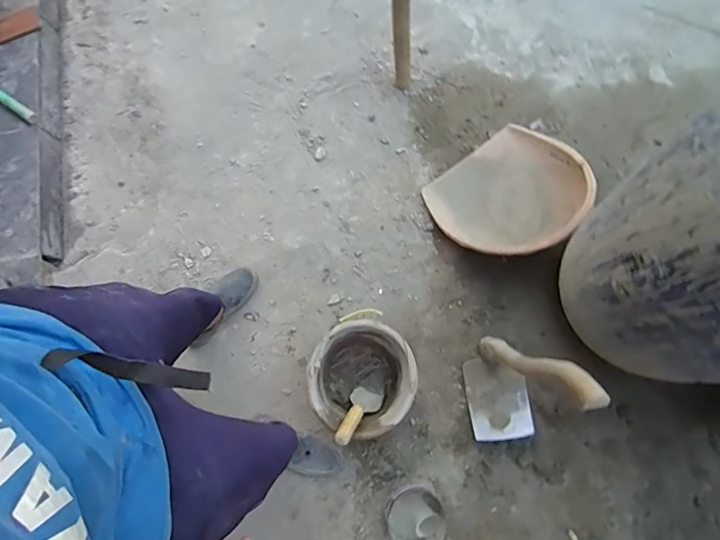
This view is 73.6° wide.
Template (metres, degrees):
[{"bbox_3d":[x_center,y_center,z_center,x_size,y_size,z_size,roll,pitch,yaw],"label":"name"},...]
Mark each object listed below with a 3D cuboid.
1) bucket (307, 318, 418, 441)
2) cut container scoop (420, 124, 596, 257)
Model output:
[{"bbox_3d":[0.010,0.291,1.299,0.259,0.215,0.276,-1,80,5],"label":"bucket"},{"bbox_3d":[0.455,-0.237,1.426,0.432,0.200,0.381,-38,79,-2],"label":"cut container scoop"}]

